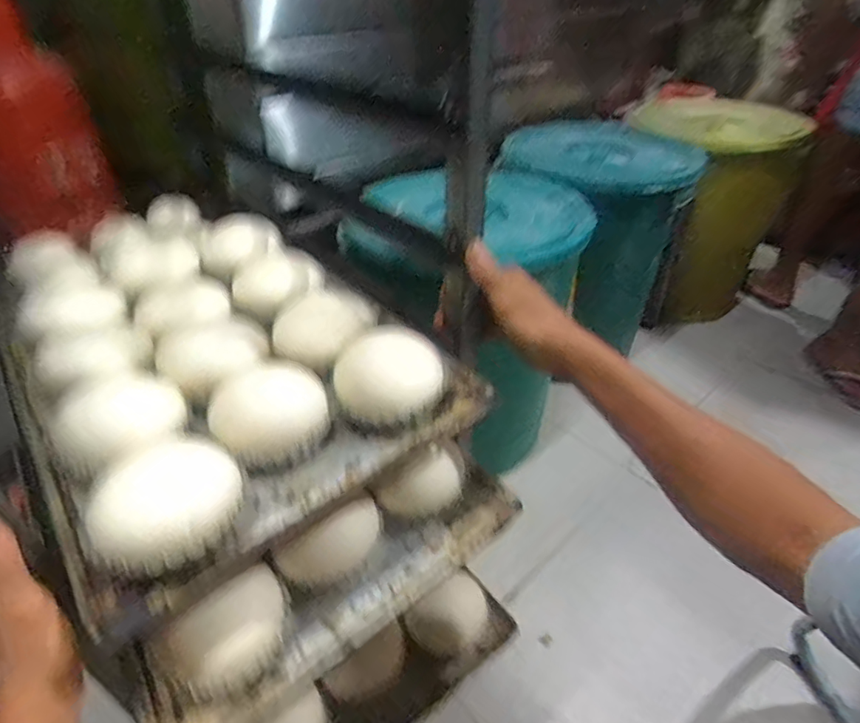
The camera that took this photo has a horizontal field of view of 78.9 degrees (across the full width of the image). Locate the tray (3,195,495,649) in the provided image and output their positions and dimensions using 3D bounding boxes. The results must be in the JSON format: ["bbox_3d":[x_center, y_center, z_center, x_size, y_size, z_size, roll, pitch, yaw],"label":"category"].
[{"bbox_3d":[-0.201,-0.017,0.492,0.316,0.056,0.420,-26,47,-31],"label":"tray"}]

